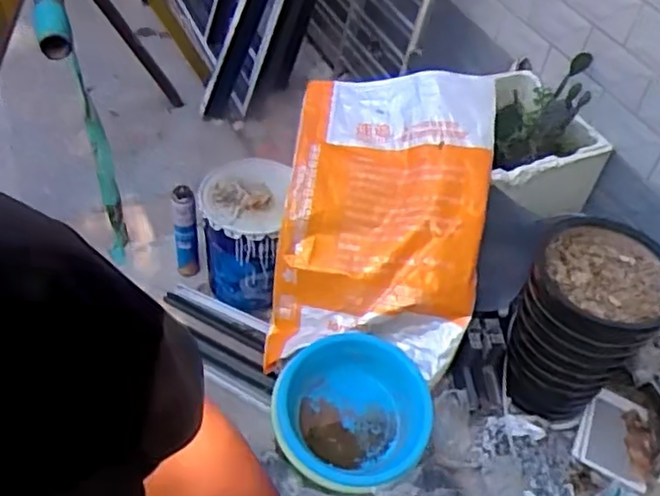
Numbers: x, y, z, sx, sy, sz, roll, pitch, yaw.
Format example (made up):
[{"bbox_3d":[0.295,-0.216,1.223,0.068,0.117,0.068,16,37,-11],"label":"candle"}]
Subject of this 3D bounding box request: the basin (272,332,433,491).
[{"bbox_3d":[0.062,0.405,1.670,0.366,0.129,0.363,3,45,-3],"label":"basin"}]

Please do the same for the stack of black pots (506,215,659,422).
[{"bbox_3d":[0.623,0.200,1.685,0.326,0.421,0.329,26,48,18],"label":"stack of black pots"}]

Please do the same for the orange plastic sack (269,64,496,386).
[{"bbox_3d":[0.142,-0.096,1.845,0.510,0.451,0.717,8,45,1],"label":"orange plastic sack"}]

